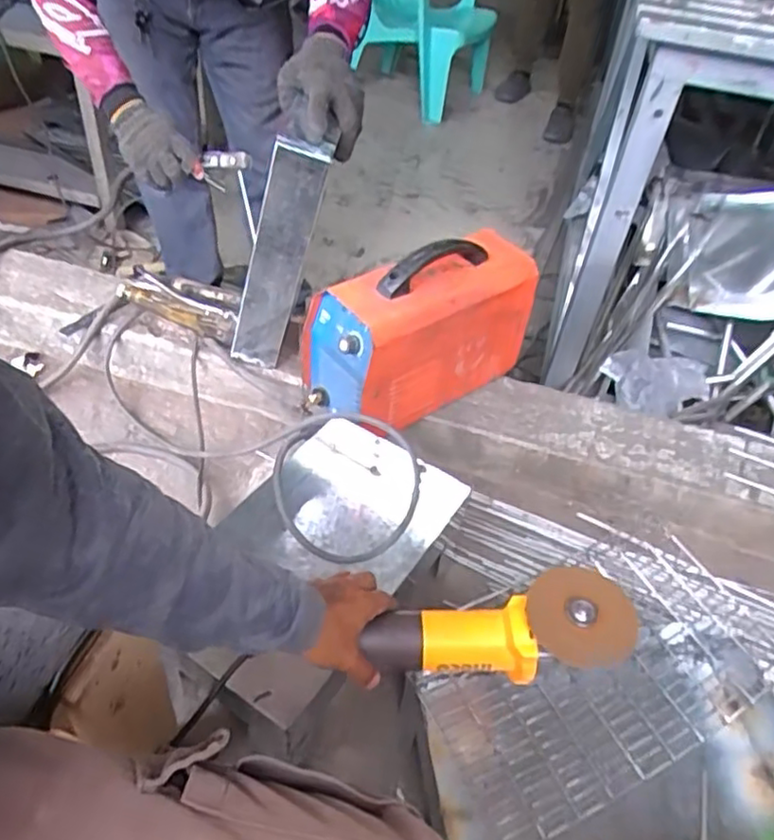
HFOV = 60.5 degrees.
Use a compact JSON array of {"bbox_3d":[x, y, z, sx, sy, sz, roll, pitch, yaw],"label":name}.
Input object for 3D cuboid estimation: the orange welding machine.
[{"bbox_3d":[0.050,-0.145,0.982,0.326,0.219,0.169,-27,54,-31],"label":"orange welding machine"}]

